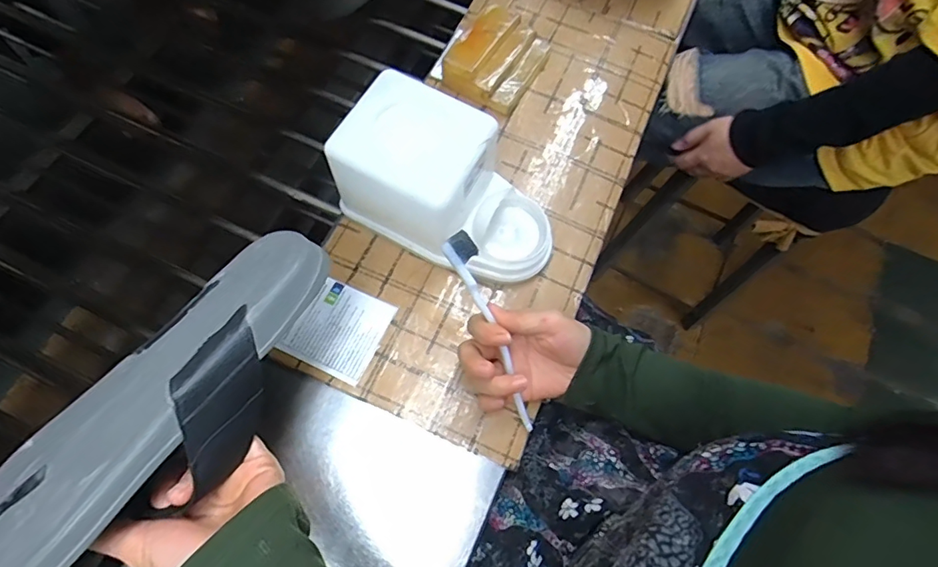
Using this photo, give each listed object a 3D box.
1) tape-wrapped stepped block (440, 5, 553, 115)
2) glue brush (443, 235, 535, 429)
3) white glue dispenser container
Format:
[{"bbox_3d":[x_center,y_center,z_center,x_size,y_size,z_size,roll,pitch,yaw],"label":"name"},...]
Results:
[{"bbox_3d":[0.031,-0.237,0.528,0.085,0.041,0.103,33,71,8],"label":"tape-wrapped stepped block"},{"bbox_3d":[0.021,0.041,0.385,0.022,0.006,0.172,-26,110,-10],"label":"glue brush"},{"bbox_3d":[-0.013,-0.079,0.431,0.179,0.109,0.095,27,70,7],"label":"white glue dispenser container"}]

